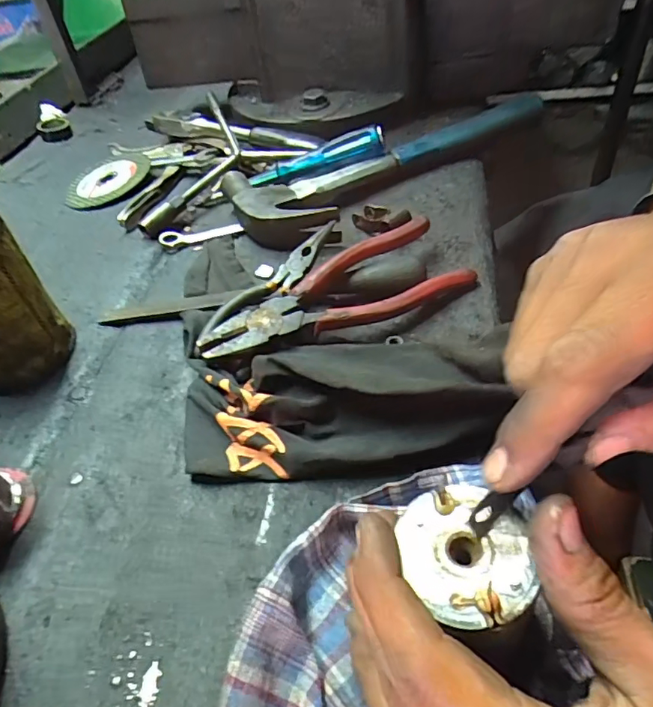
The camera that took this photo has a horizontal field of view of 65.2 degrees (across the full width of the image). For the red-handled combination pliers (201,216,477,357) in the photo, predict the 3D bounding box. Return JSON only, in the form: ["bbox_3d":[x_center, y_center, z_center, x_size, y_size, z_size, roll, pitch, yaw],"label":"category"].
[{"bbox_3d":[0.006,-0.043,0.363,0.192,0.029,0.063,-22,47,-13],"label":"red-handled combination pliers"}]

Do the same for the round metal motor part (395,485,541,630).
[{"bbox_3d":[0.048,0.068,0.175,0.041,0.010,0.046,-12,46,-4],"label":"round metal motor part"}]

